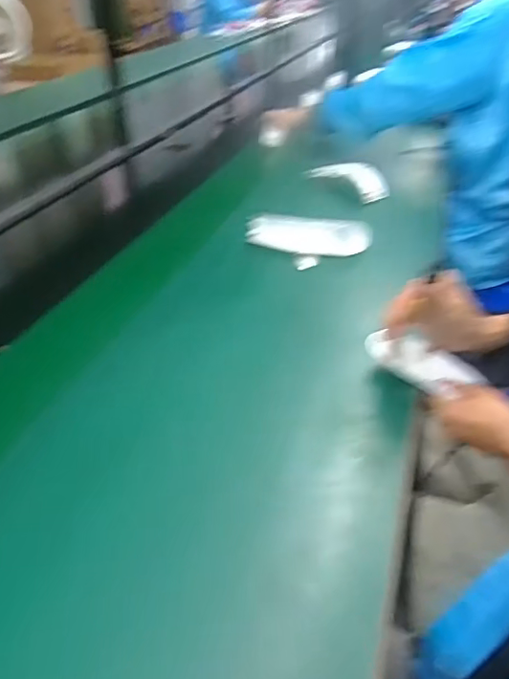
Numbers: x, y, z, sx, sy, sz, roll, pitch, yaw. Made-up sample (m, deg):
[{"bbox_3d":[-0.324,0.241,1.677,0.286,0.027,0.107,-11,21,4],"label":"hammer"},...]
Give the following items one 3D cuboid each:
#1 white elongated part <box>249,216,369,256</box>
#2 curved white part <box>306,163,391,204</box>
[{"bbox_3d":[0.092,-0.184,0.916,0.209,0.028,0.075,4,37,6],"label":"white elongated part"},{"bbox_3d":[0.196,-0.336,1.104,0.180,0.054,0.076,27,44,32],"label":"curved white part"}]

